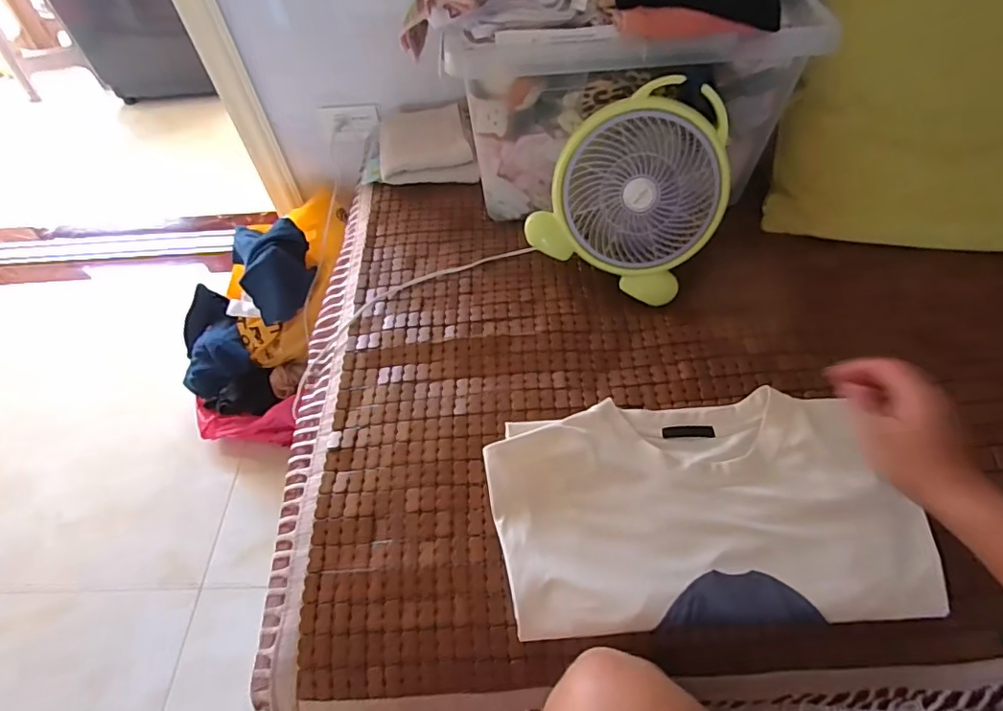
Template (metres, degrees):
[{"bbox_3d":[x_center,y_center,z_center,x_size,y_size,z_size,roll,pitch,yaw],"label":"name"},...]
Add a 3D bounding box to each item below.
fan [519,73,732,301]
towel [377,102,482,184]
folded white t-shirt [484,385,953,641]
[{"bbox_3d":[0.178,-0.214,0.690,0.210,0.248,0.080,25,28,-2],"label":"fan"},{"bbox_3d":[-0.139,-0.383,0.982,0.160,0.033,0.220,-10,53,-3],"label":"towel"},{"bbox_3d":[0.199,0.152,0.557,0.406,0.038,0.228,-4,53,1],"label":"folded white t-shirt"}]

